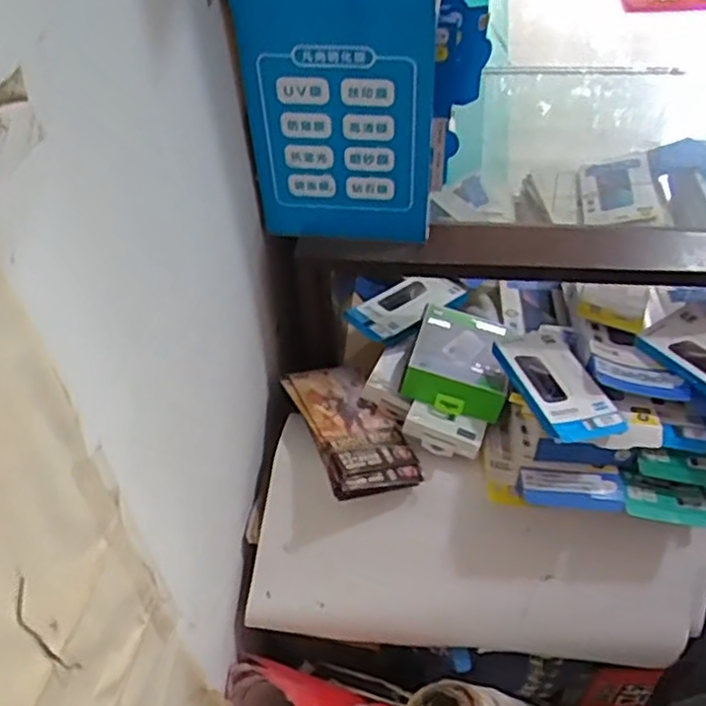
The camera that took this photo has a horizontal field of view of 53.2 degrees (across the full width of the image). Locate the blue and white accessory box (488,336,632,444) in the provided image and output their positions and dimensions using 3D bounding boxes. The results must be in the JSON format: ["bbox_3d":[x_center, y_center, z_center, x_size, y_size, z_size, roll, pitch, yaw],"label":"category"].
[{"bbox_3d":[0.264,0.038,0.924,0.102,0.023,0.203,-10,35,-6],"label":"blue and white accessory box"}]

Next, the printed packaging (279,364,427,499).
[{"bbox_3d":[-0.003,0.101,1.002,0.123,0.033,0.230,-2,37,-27],"label":"printed packaging"}]

